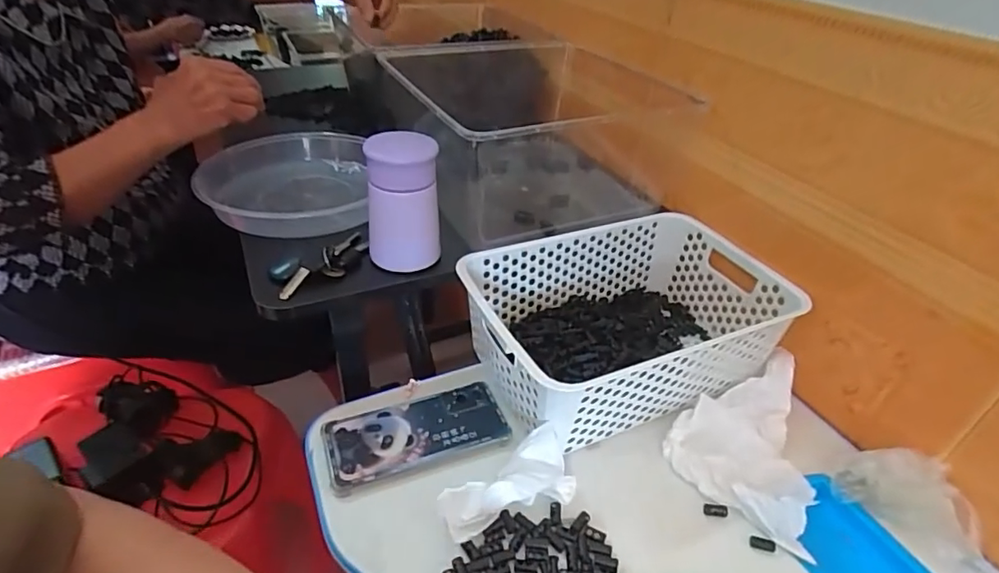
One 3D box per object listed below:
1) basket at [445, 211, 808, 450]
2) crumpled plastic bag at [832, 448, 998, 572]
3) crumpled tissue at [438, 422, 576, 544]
[{"bbox_3d":[0.126,0.029,0.554,0.298,0.098,0.198,-16,42,-21],"label":"basket"},{"bbox_3d":[0.342,0.177,0.437,0.062,0.062,0.115,-21,44,-27],"label":"crumpled plastic bag"},{"bbox_3d":[0.009,0.162,0.434,0.109,0.042,0.045,-22,44,-28],"label":"crumpled tissue"}]

